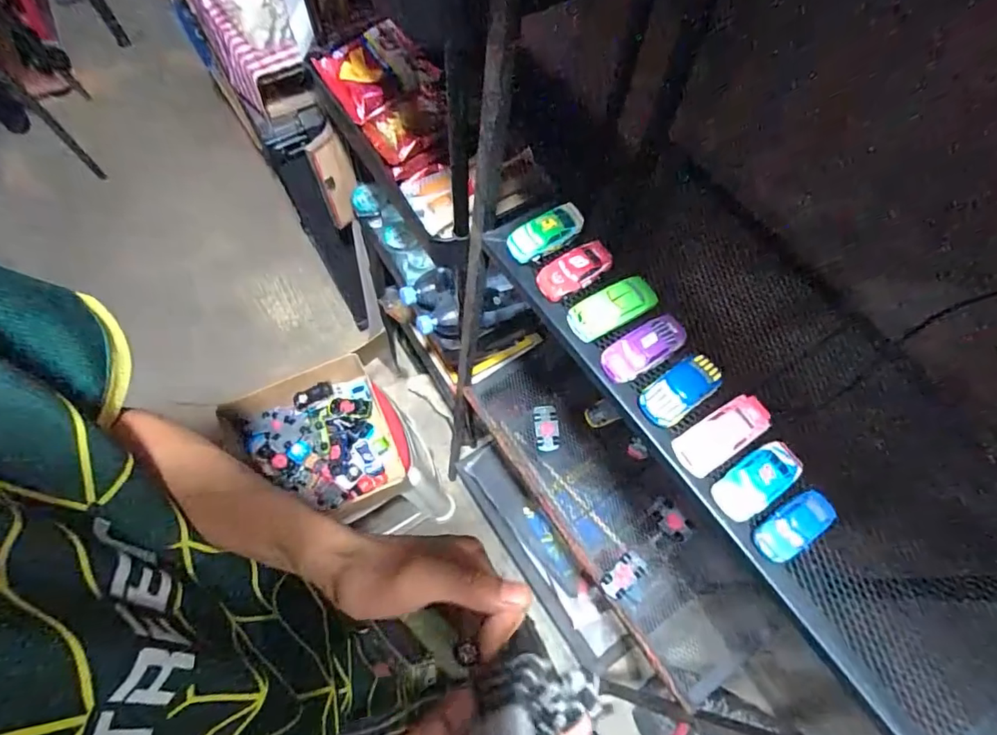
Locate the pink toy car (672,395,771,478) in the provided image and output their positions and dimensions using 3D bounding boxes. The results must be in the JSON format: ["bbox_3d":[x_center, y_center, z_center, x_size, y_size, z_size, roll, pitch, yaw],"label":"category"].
[{"bbox_3d":[0.186,0.054,0.416,0.084,0.020,0.036,-29,70,-14],"label":"pink toy car"}]

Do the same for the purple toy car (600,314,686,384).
[{"bbox_3d":[0.129,-0.017,0.445,0.077,0.018,0.035,-25,69,-12],"label":"purple toy car"}]

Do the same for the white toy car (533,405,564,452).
[{"bbox_3d":[0.080,0.097,0.818,0.040,0.016,0.072,-4,66,-4],"label":"white toy car"}]

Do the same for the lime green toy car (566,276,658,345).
[{"bbox_3d":[0.106,-0.055,0.463,0.086,0.023,0.036,-30,70,-14],"label":"lime green toy car"}]

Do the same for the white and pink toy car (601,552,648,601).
[{"bbox_3d":[0.179,0.298,0.727,0.071,0.024,0.039,-40,73,-17],"label":"white and pink toy car"}]

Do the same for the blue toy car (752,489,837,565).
[{"bbox_3d":[0.226,0.120,0.386,0.067,0.016,0.028,-32,71,-15],"label":"blue toy car"}]

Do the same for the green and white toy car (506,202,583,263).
[{"bbox_3d":[0.046,-0.130,0.493,0.074,0.025,0.032,-27,70,-13],"label":"green and white toy car"}]

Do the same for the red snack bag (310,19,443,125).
[{"bbox_3d":[-0.166,-0.411,0.700,0.132,0.044,0.117,-30,70,-14],"label":"red snack bag"}]

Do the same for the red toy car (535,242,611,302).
[{"bbox_3d":[0.073,-0.092,0.480,0.075,0.020,0.036,-25,69,-12],"label":"red toy car"}]

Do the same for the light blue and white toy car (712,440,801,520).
[{"bbox_3d":[0.206,0.088,0.402,0.075,0.015,0.035,-34,71,-15],"label":"light blue and white toy car"}]

